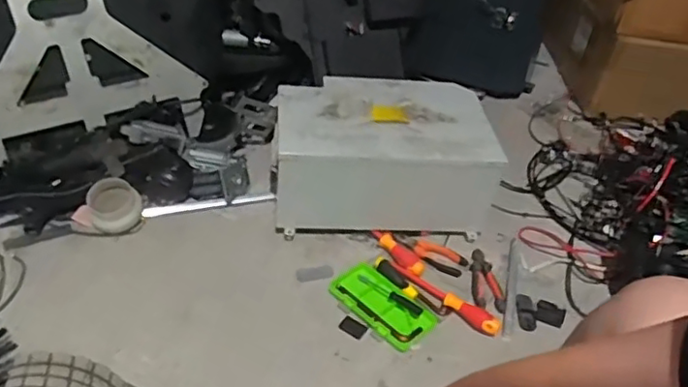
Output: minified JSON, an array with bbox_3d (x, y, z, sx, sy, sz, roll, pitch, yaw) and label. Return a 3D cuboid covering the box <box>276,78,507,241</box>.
[{"bbox_3d":[0.078,-0.080,1.310,0.432,0.213,0.283,1,39,-7],"label":"box"}]

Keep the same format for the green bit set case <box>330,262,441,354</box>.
[{"bbox_3d":[0.068,0.198,1.132,0.194,0.020,0.105,32,45,29],"label":"green bit set case"}]

